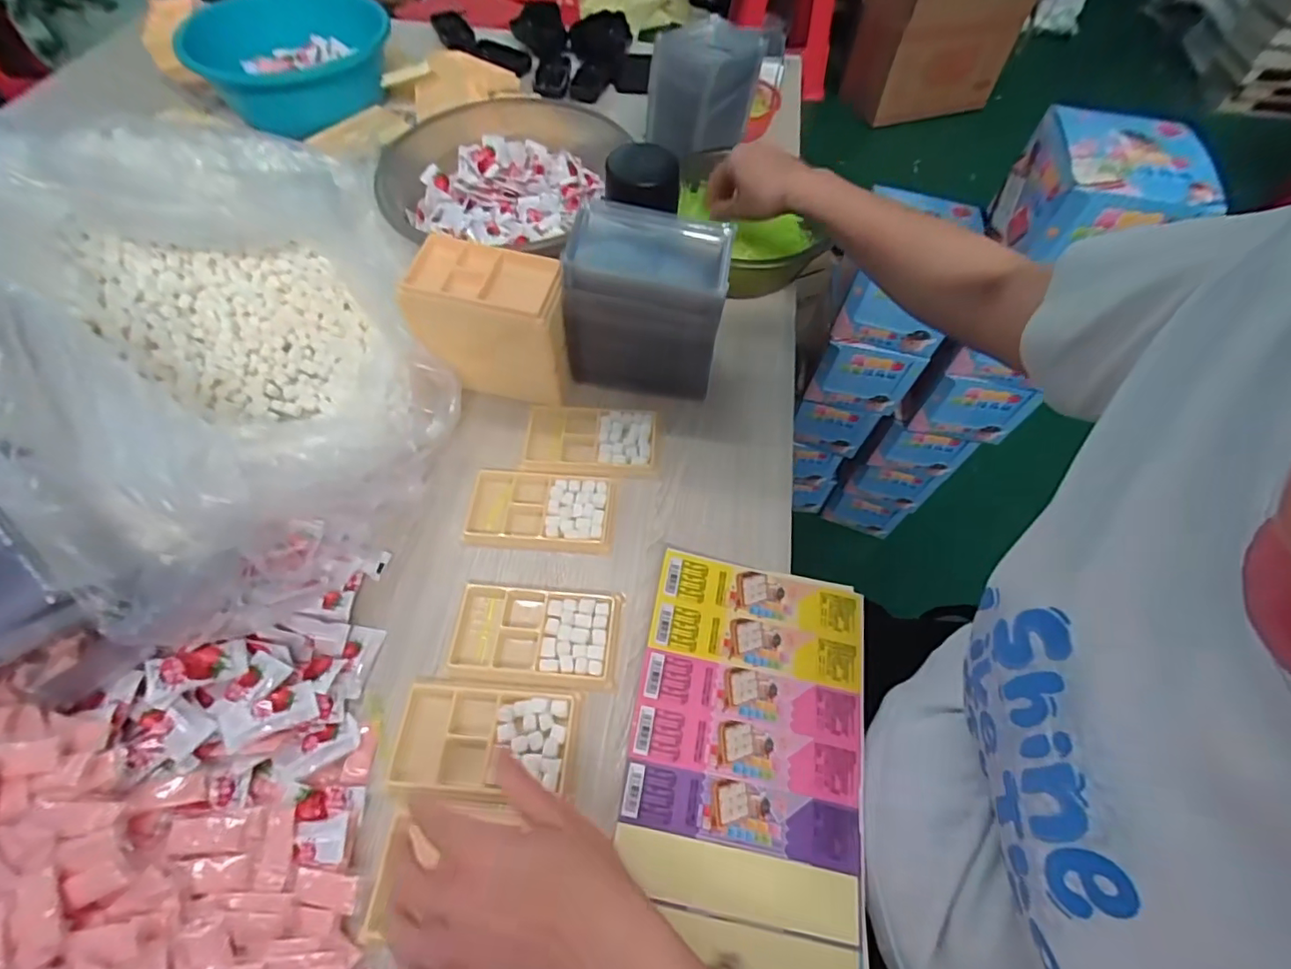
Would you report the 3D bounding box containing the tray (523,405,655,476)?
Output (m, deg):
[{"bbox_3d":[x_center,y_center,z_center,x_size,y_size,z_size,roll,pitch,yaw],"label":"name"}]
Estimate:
[{"bbox_3d":[-0.054,-0.043,0.533,0.128,0.012,0.074,4,60,1],"label":"tray"}]

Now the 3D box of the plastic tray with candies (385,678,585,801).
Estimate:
[{"bbox_3d":[-0.119,0.189,0.407,0.135,0.015,0.075,4,60,1],"label":"plastic tray with candies"}]

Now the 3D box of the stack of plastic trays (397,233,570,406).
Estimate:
[{"bbox_3d":[-0.140,-0.155,0.528,0.149,0.117,0.079,14,61,7],"label":"stack of plastic trays"}]

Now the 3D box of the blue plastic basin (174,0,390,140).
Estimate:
[{"bbox_3d":[-0.528,-0.651,0.833,0.270,0.098,0.241,-21,63,-13],"label":"blue plastic basin"}]

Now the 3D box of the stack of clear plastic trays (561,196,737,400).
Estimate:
[{"bbox_3d":[0.000,-0.170,0.529,0.142,0.146,0.087,8,60,3],"label":"stack of clear plastic trays"}]

